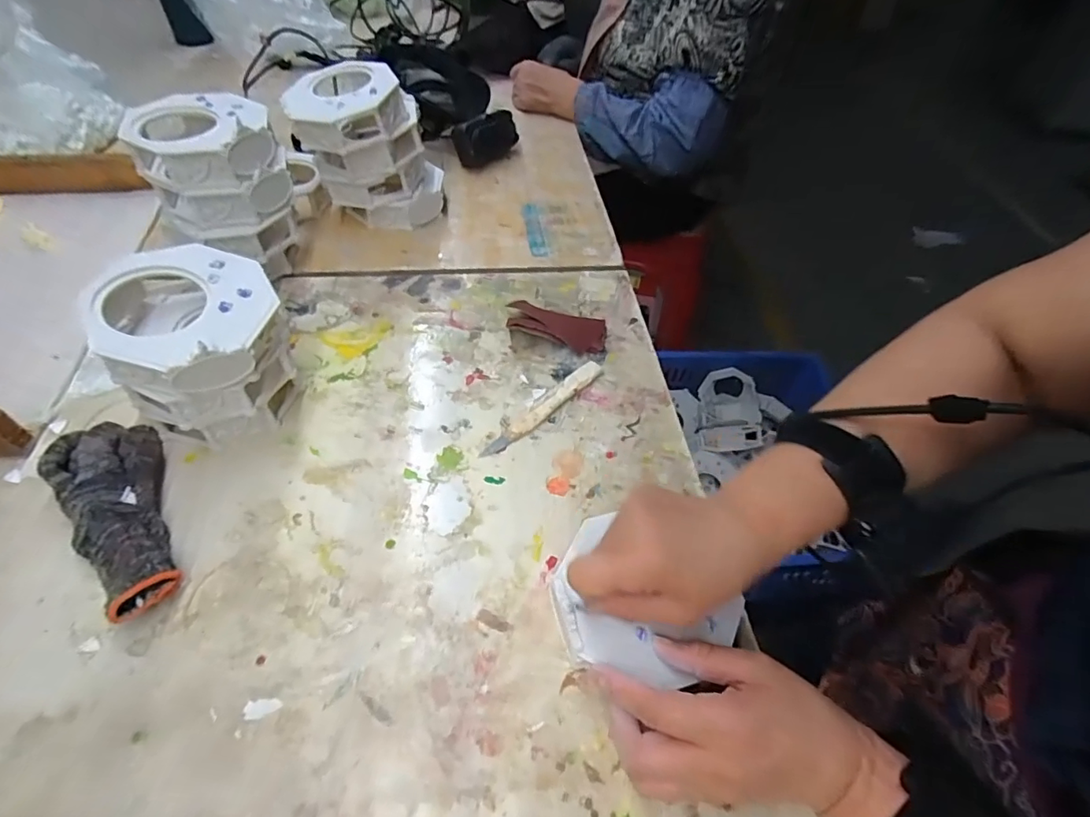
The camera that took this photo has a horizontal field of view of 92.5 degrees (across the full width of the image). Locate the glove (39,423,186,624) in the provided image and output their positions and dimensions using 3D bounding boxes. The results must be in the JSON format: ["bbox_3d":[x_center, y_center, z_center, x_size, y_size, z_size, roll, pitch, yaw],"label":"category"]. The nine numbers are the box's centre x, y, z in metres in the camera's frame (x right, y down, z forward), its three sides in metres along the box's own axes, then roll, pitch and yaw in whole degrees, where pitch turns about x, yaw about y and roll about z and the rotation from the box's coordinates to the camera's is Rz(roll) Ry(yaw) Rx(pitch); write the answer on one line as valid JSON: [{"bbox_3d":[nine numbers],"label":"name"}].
[{"bbox_3d":[-0.304,0.073,0.370,0.058,0.032,0.168,-24,57,-22],"label":"glove"}]

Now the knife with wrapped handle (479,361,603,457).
[{"bbox_3d":[0.001,-0.002,0.474,0.017,0.011,0.146,38,58,22],"label":"knife with wrapped handle"}]

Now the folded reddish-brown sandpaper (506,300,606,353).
[{"bbox_3d":[0.013,-0.089,0.530,0.097,0.025,0.060,7,52,1],"label":"folded reddish-brown sandpaper"}]

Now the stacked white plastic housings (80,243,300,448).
[{"bbox_3d":[-0.264,-0.046,0.411,0.111,0.123,0.127,-29,60,-25],"label":"stacked white plastic housings"}]

